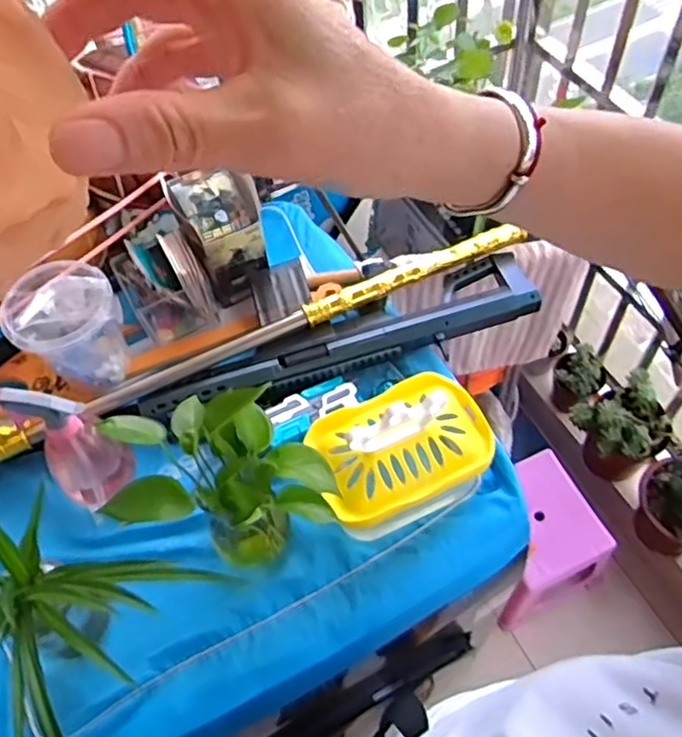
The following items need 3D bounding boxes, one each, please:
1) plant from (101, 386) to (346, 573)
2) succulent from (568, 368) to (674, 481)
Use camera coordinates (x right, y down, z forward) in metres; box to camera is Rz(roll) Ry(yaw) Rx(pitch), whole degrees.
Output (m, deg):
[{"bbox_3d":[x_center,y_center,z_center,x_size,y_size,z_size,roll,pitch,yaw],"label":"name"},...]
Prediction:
[{"bbox_3d":[-0.093,0.114,0.653,0.185,0.169,0.133,3,58,6],"label":"plant"},{"bbox_3d":[0.602,0.150,1.469,0.178,0.213,0.166,-25,59,-11],"label":"succulent"}]

